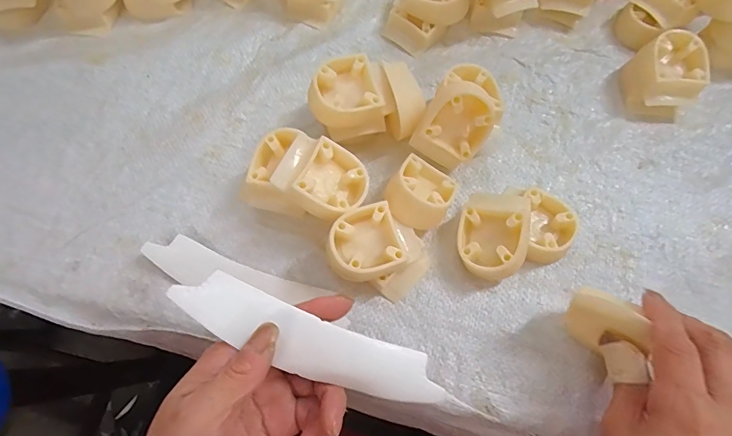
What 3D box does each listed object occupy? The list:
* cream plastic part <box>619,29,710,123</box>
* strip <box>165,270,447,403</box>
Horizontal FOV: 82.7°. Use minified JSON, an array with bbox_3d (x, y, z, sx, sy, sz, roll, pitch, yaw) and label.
[{"bbox_3d":[0.255,-0.119,0.353,0.050,0.040,0.060,3,68,1],"label":"cream plastic part"},{"bbox_3d":[-0.030,0.069,0.229,0.149,0.011,0.032,25,69,-9],"label":"strip"}]

